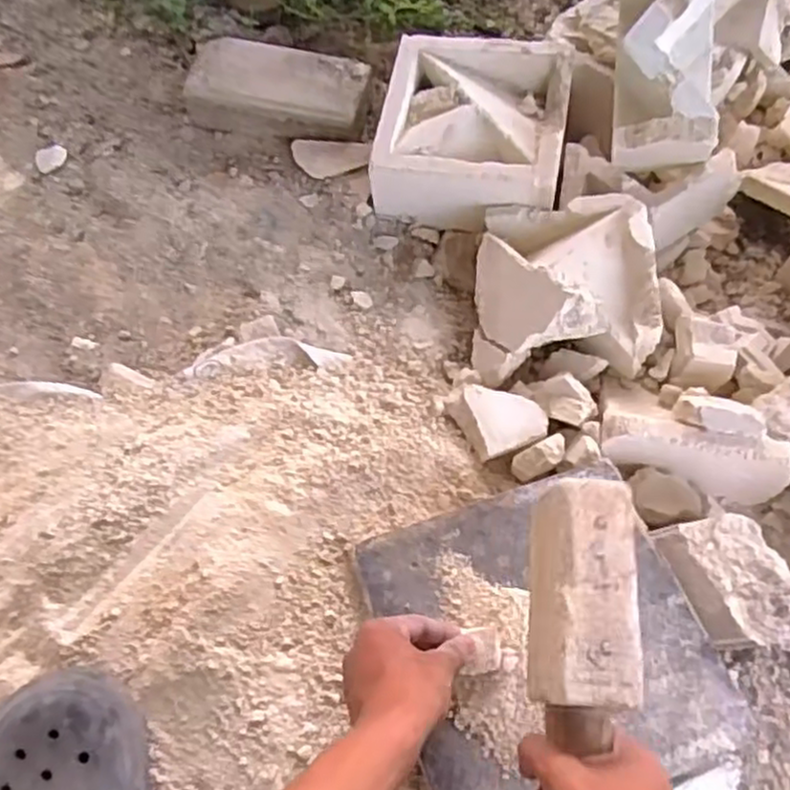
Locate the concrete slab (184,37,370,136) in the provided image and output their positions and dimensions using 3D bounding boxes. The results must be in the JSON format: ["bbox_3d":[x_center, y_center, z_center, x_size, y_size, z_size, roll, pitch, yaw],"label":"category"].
[{"bbox_3d":[-0.143,-0.368,0.918,0.216,0.081,0.104,13,64,4],"label":"concrete slab"}]

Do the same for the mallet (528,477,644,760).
[{"bbox_3d":[0.113,0.176,0.462,0.060,0.057,0.244,5,75,-1],"label":"mallet"}]

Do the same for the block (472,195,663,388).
[{"bbox_3d":[0.168,-0.110,0.760,0.163,0.096,0.176,3,64,-1],"label":"block"}]

